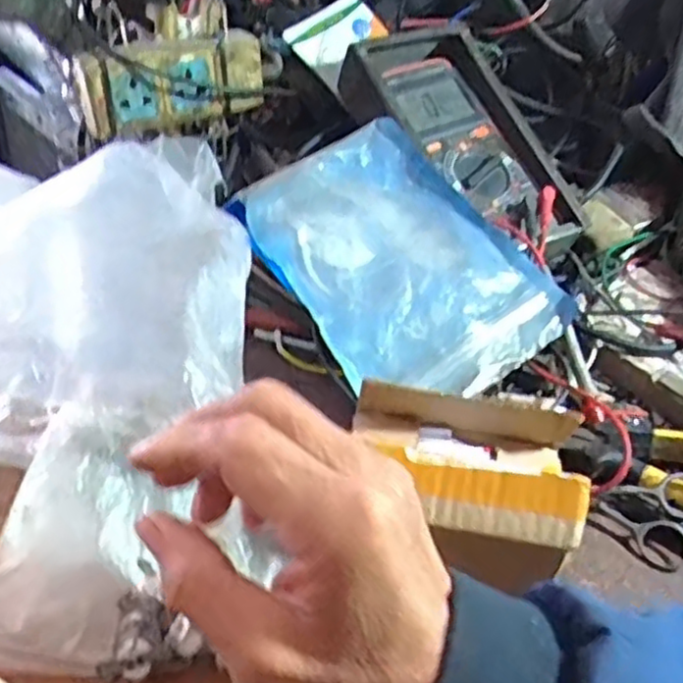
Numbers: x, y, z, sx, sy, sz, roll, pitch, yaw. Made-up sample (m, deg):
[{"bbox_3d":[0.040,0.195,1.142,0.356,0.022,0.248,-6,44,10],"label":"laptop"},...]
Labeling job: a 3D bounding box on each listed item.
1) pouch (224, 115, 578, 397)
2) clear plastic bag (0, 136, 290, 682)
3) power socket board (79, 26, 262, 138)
[{"bbox_3d":[0.038,-0.052,0.477,0.152,0.020,0.192,-31,70,-18],"label":"pouch"},{"bbox_3d":[-0.166,-0.012,0.403,0.225,0.097,0.347,4,38,-2],"label":"clear plastic bag"},{"bbox_3d":[-0.125,-0.193,0.540,0.135,0.057,0.033,-16,43,-25],"label":"power socket board"}]

